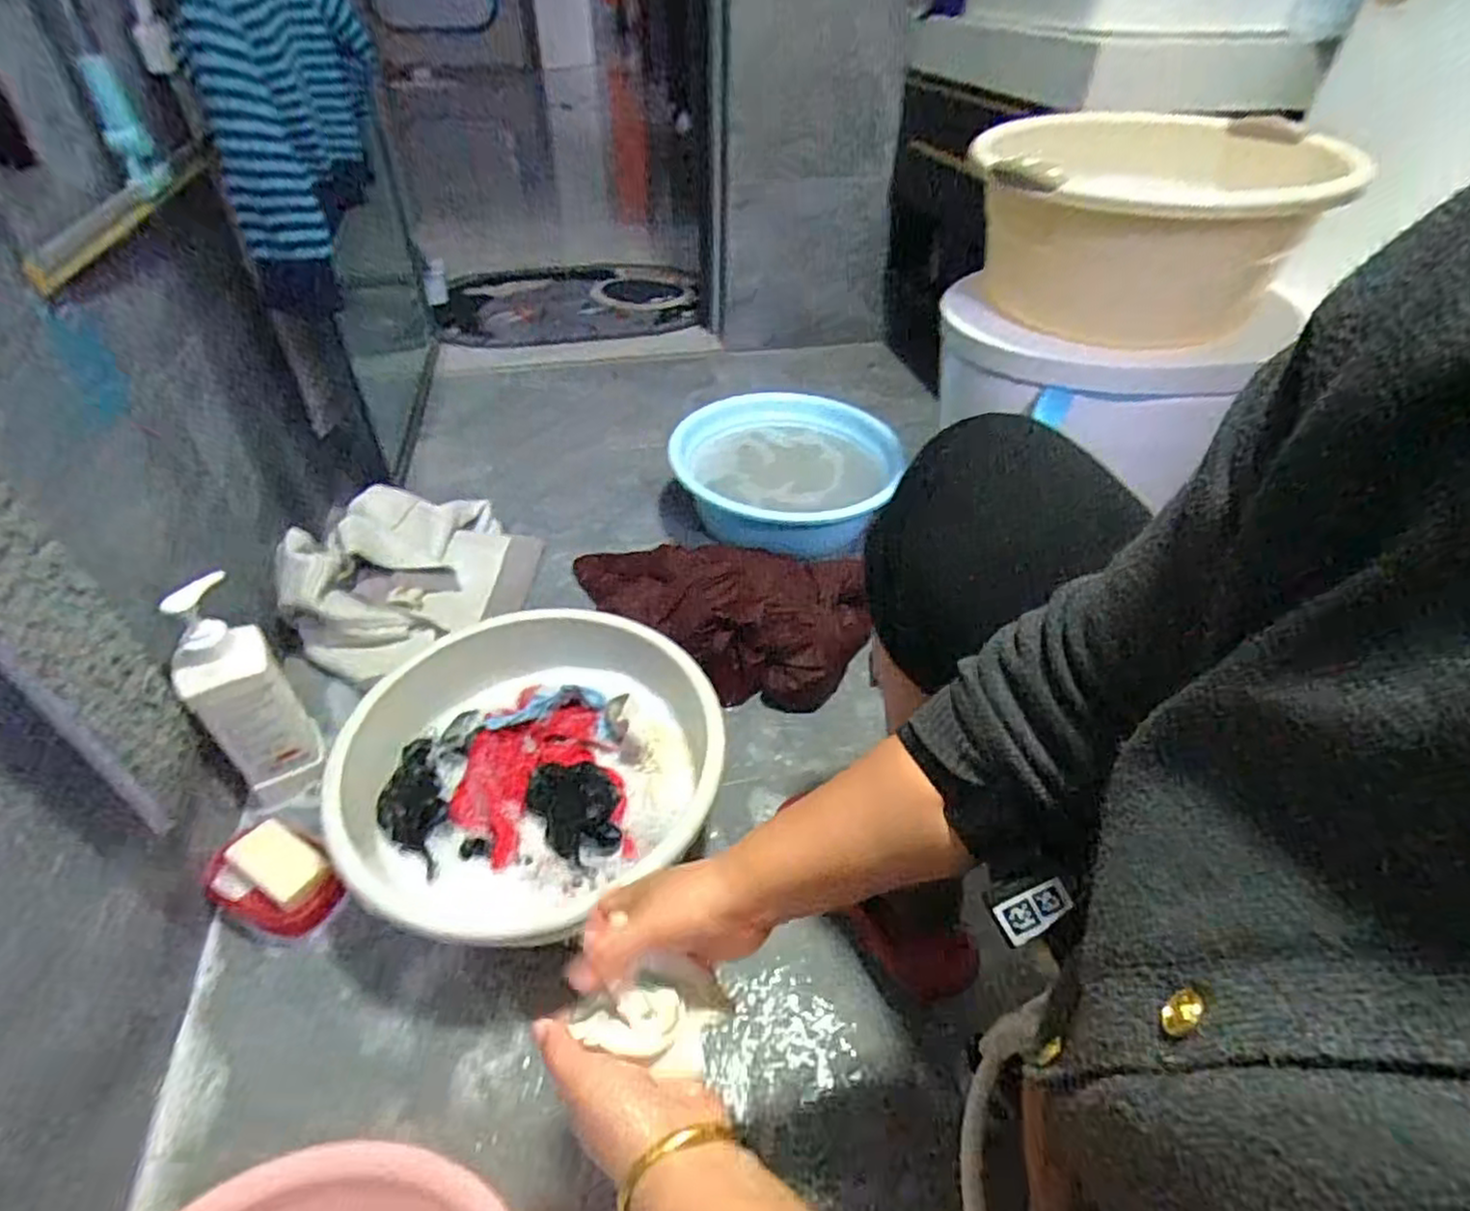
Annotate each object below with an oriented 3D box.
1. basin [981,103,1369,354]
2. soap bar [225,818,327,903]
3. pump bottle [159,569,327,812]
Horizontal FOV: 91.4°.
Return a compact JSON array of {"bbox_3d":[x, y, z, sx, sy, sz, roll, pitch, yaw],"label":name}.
[{"bbox_3d":[0.447,-0.440,0.820,0.356,0.165,0.344,1,42,-1],"label":"basin"},{"bbox_3d":[-0.463,0.258,0.728,0.094,0.021,0.054,22,46,20],"label":"soap bar"},{"bbox_3d":[-0.514,0.104,0.757,0.084,0.278,0.061,-29,51,-30],"label":"pump bottle"}]

